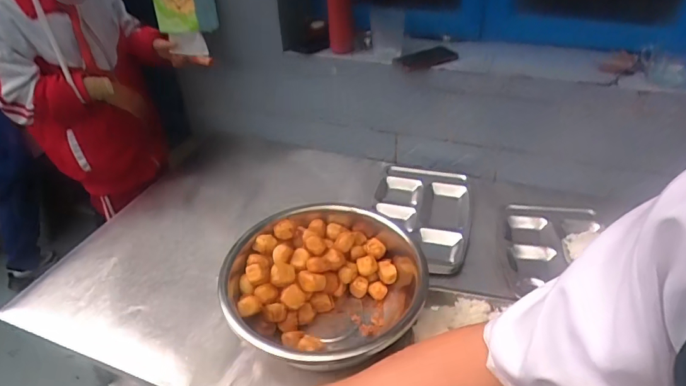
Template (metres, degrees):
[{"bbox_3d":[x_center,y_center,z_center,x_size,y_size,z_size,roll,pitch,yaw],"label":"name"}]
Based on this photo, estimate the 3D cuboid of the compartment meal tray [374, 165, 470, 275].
[{"bbox_3d":[0.194,0.051,1.138,0.233,0.033,0.331,12,46,9],"label":"compartment meal tray"}]

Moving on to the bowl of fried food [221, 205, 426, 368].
[{"bbox_3d":[-0.033,0.187,0.905,0.367,0.135,0.383,-2,36,1],"label":"bowl of fried food"}]

